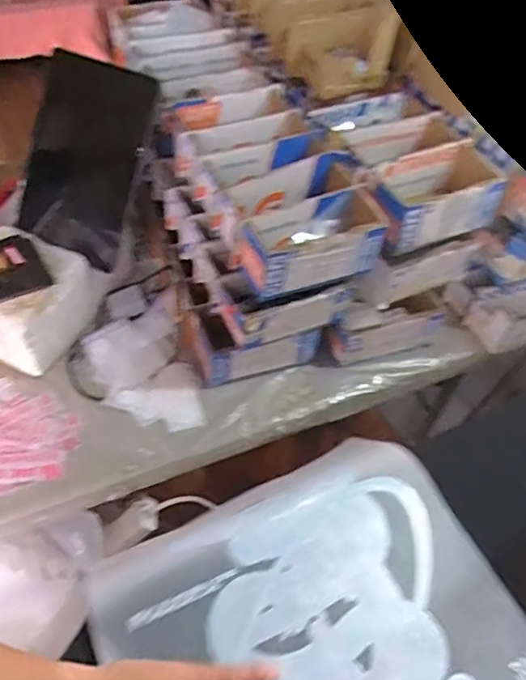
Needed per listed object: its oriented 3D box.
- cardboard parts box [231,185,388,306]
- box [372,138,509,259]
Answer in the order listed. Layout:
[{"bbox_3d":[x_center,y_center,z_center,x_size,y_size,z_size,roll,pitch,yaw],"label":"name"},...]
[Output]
[{"bbox_3d":[0.050,-0.110,0.650,0.157,0.074,0.082,-16,54,-18],"label":"cardboard parts box"},{"bbox_3d":[0.227,-0.189,0.731,0.185,0.067,0.099,-18,54,-20],"label":"box"}]

